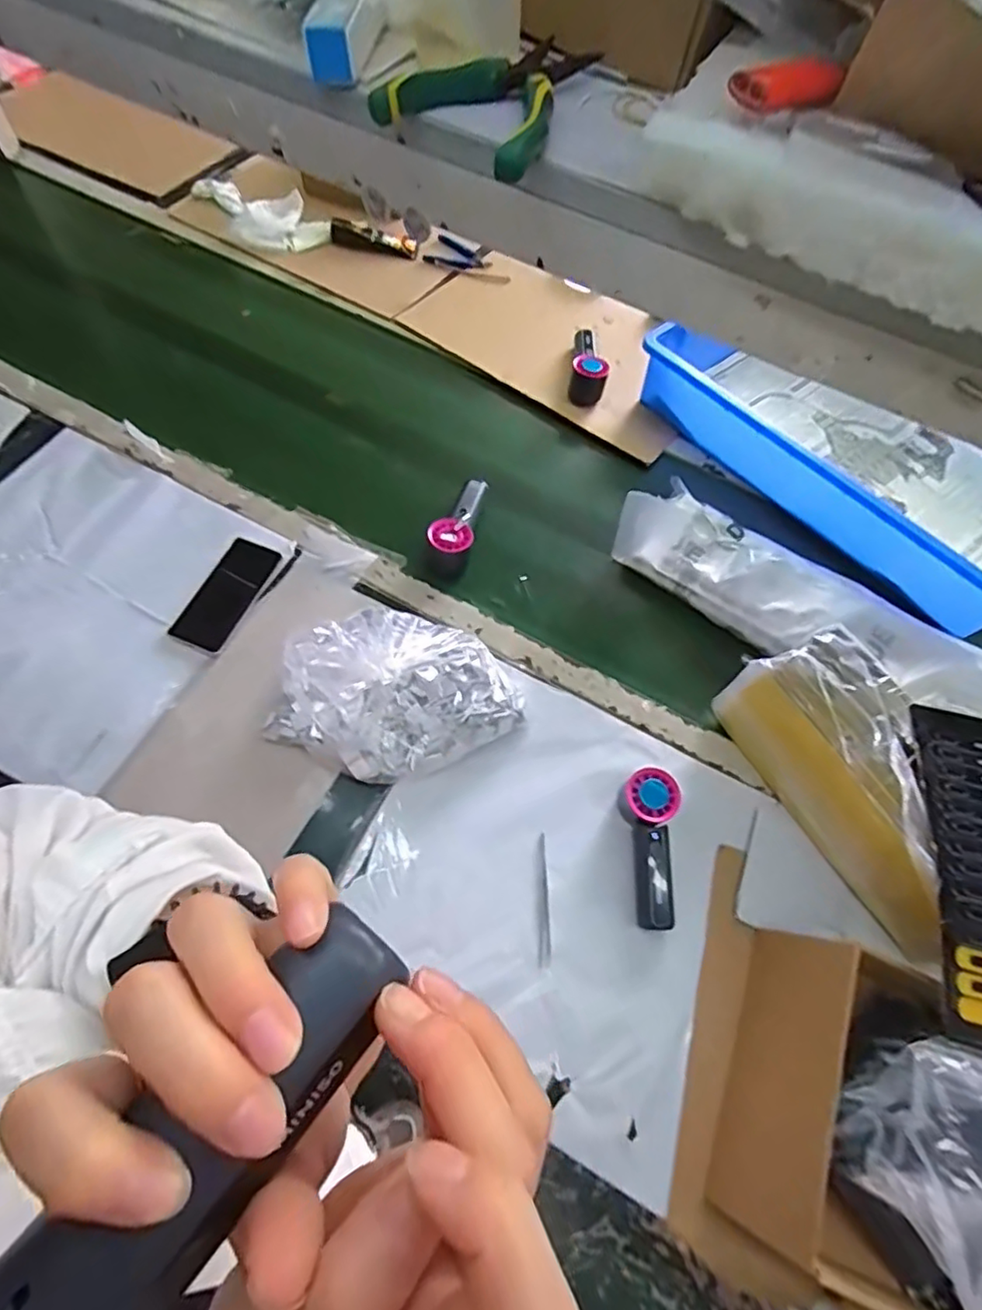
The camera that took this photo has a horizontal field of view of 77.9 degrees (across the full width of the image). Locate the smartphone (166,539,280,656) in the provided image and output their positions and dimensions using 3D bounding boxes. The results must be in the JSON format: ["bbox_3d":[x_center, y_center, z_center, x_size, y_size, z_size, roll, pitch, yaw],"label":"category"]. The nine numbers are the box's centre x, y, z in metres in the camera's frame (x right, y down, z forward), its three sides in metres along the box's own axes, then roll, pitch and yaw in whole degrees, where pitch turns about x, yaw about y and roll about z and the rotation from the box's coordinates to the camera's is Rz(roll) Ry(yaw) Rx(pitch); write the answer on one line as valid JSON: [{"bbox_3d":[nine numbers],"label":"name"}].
[{"bbox_3d":[-0.329,-0.077,0.759,0.068,0.006,0.152,22,63,7],"label":"smartphone"}]

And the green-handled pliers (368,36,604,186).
[{"bbox_3d":[0.010,-0.336,0.363,0.098,0.019,0.139,32,65,11],"label":"green-handled pliers"}]

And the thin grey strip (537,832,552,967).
[{"bbox_3d":[0.057,0.257,0.640,0.015,0.005,0.129,4,63,-3],"label":"thin grey strip"}]

